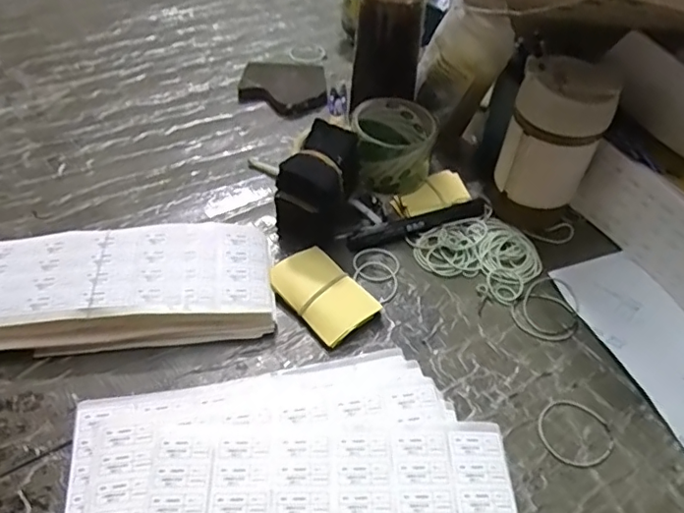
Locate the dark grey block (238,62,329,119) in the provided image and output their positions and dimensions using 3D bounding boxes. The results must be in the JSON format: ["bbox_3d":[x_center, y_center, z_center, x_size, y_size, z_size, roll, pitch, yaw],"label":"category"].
[{"bbox_3d":[-0.076,-0.219,0.731,0.122,0.018,0.092,18,52,13],"label":"dark grey block"}]

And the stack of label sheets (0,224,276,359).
[{"bbox_3d":[-0.210,0.027,0.492,0.293,0.044,0.105,-5,51,-5],"label":"stack of label sheets"}]

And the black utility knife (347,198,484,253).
[{"bbox_3d":[0.077,-0.036,0.568,0.146,0.011,0.020,-16,53,-14],"label":"black utility knife"}]

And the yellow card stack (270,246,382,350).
[{"bbox_3d":[-0.018,0.033,0.511,0.058,0.017,0.092,-35,59,-26],"label":"yellow card stack"}]

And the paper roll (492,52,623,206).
[{"bbox_3d":[0.196,-0.106,0.540,0.079,0.148,0.077,2,49,-2],"label":"paper roll"}]

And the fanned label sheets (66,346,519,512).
[{"bbox_3d":[-0.035,0.141,0.418,0.307,0.008,0.154,-1,51,-2],"label":"fanned label sheets"}]

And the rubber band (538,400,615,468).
[{"bbox_3d":[0.181,0.137,0.442,0.055,0.004,0.054,1,51,-1],"label":"rubber band"}]

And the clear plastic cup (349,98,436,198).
[{"bbox_3d":[0.051,-0.114,0.595,0.082,0.065,0.095,4,51,2],"label":"clear plastic cup"}]

